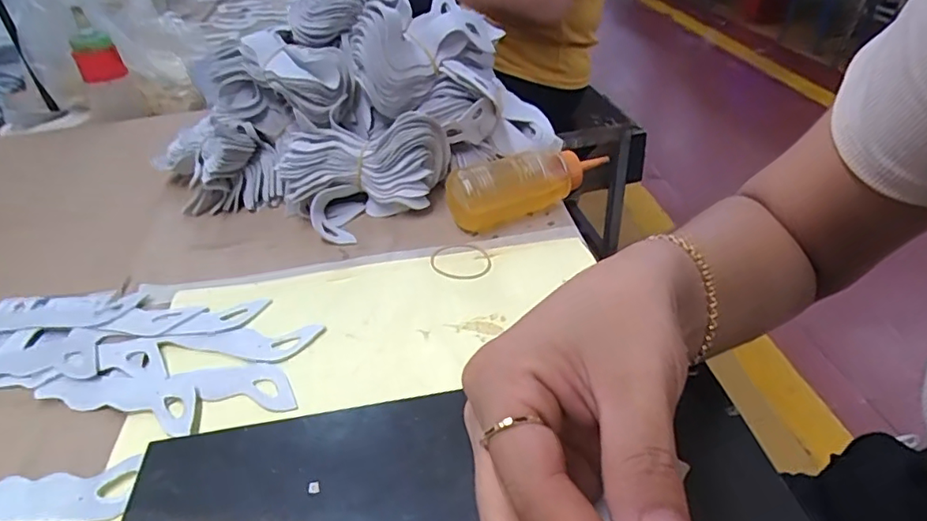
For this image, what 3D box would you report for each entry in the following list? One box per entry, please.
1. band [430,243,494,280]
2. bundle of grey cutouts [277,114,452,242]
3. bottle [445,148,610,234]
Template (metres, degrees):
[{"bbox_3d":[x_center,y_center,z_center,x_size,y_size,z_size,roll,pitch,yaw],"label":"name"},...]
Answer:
[{"bbox_3d":[-0.003,-0.001,0.443,0.048,0.004,0.044,-3,38,2],"label":"band"},{"bbox_3d":[-0.080,-0.080,0.490,0.134,0.077,0.087,-27,44,-26],"label":"bundle of grey cutouts"},{"bbox_3d":[0.056,-0.066,0.482,0.145,0.046,0.045,-23,42,-23],"label":"bottle"}]

